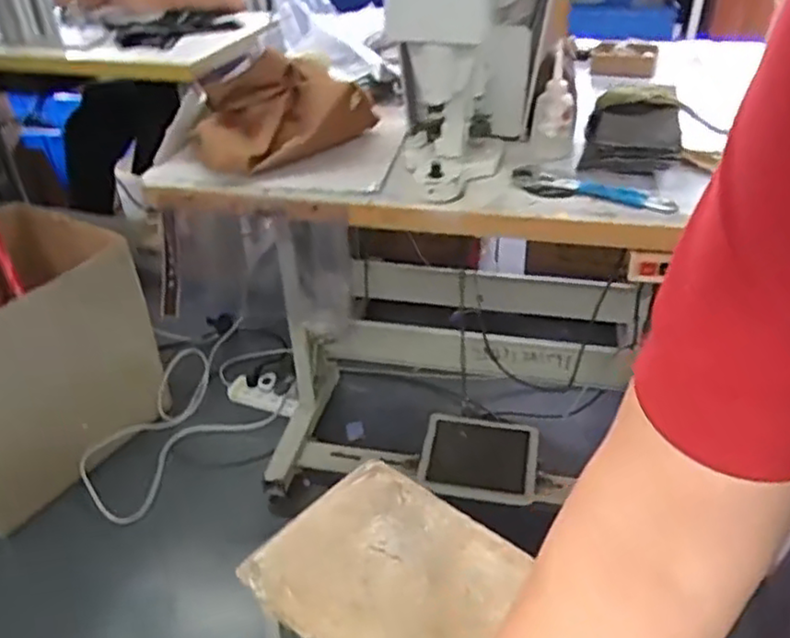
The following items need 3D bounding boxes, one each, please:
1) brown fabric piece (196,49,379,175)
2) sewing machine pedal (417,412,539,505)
[{"bbox_3d":[-0.174,-0.352,1.161,0.185,0.129,0.332,27,44,34],"label":"brown fabric piece"},{"bbox_3d":[0.178,0.282,1.465,0.240,0.044,0.207,6,36,12],"label":"sewing machine pedal"}]

